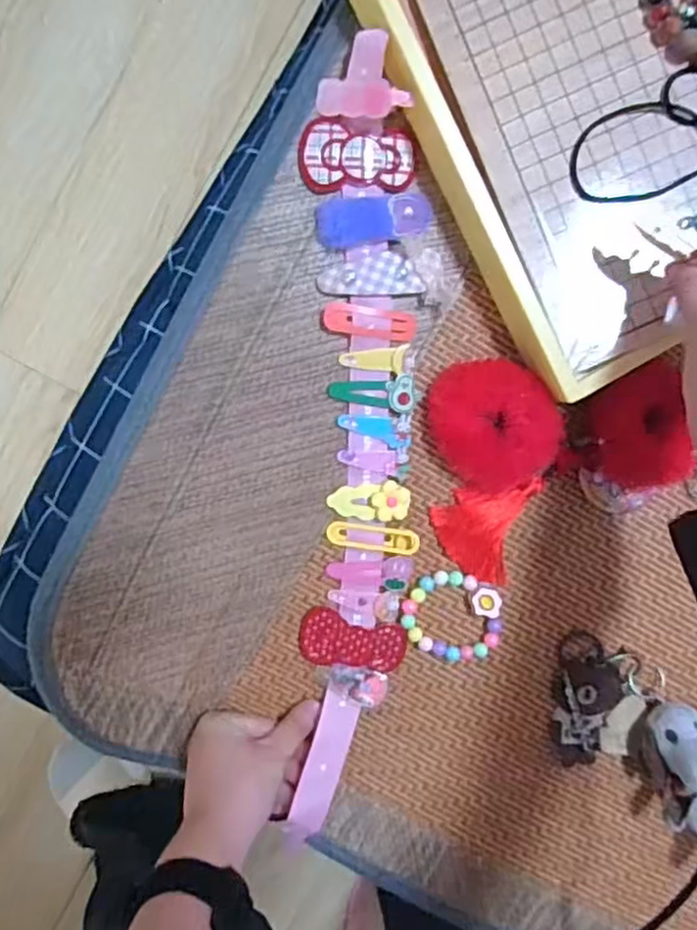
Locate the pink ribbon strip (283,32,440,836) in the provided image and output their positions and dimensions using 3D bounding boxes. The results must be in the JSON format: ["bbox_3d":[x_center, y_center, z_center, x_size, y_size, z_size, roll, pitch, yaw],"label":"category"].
[{"bbox_3d":[0.009,-0.001,0.417,0.071,0.025,0.454,1,100,-4],"label":"pink ribbon strip"}]

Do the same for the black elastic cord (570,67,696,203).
[{"bbox_3d":[0.183,-0.187,0.380,0.120,0.010,0.059,-18,95,5],"label":"black elastic cord"}]

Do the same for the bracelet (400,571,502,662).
[{"bbox_3d":[0.068,0.098,0.439,0.063,0.009,0.055,22,95,-6],"label":"bracelet"}]

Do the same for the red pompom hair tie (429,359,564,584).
[{"bbox_3d":[0.092,0.005,0.423,0.076,0.024,0.136,-5,97,-3],"label":"red pompom hair tie"}]

